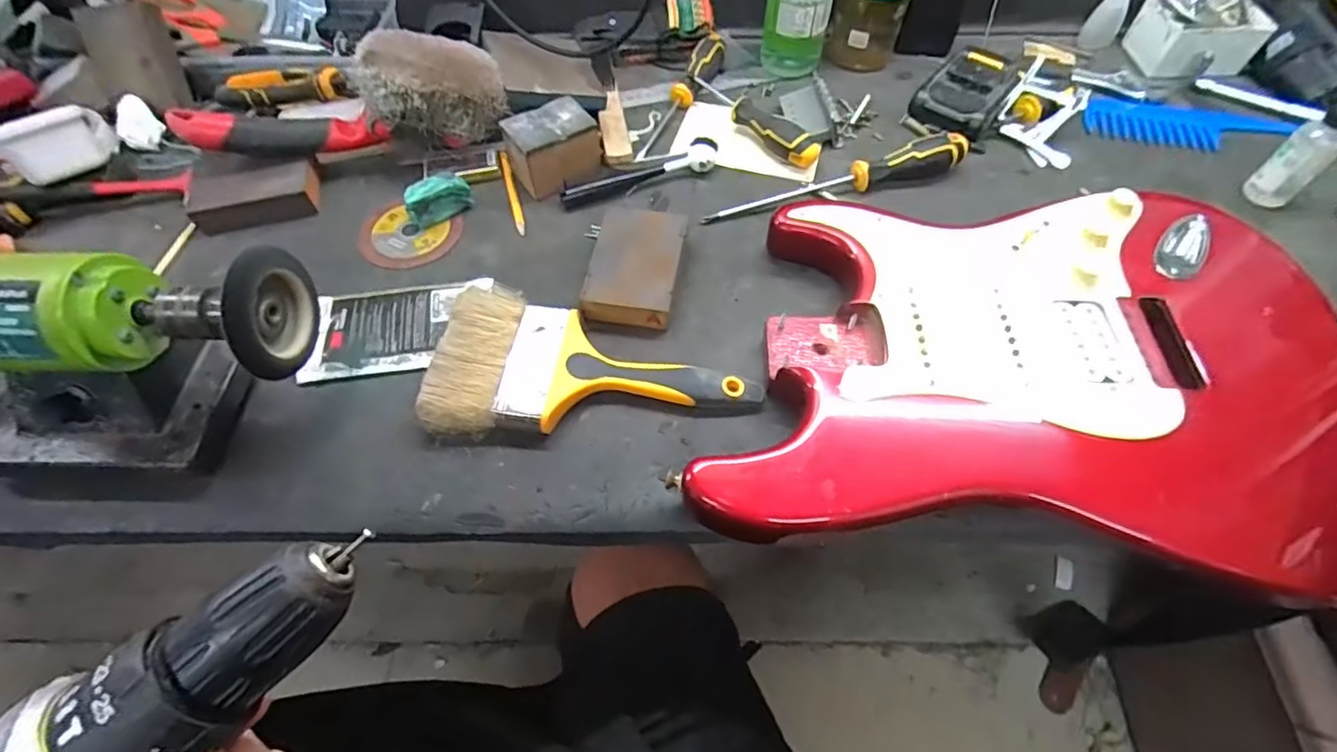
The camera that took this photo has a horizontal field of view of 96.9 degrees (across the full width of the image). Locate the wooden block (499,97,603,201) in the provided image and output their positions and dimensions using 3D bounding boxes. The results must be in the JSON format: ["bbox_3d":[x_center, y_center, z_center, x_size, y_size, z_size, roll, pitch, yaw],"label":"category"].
[{"bbox_3d":[-0.106,-0.208,0.540,0.080,0.052,0.055,-33,62,-19],"label":"wooden block"}]

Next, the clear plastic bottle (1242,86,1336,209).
[{"bbox_3d":[0.539,-0.189,0.502,0.029,0.089,0.035,-31,61,-18],"label":"clear plastic bottle"}]

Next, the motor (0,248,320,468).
[{"bbox_3d":[-0.344,-0.004,0.373,0.227,0.127,0.094,-4,57,-1],"label":"motor"}]

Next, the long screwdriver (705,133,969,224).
[{"bbox_3d":[0.150,-0.179,0.533,0.244,0.033,0.028,-11,57,-6],"label":"long screwdriver"}]

